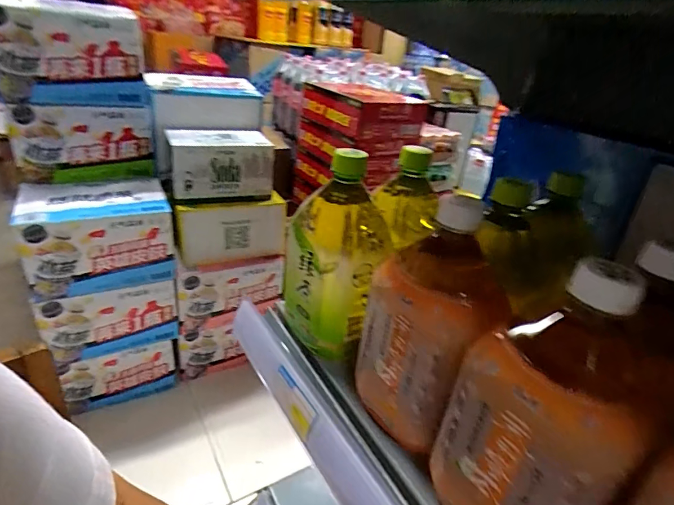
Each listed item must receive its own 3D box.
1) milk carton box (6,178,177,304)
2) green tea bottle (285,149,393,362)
[{"bbox_3d":[-0.669,-0.049,1.186,0.350,0.231,0.240,-9,31,-27],"label":"milk carton box"},{"bbox_3d":[-0.005,0.002,0.408,0.085,0.172,0.101,3,28,-7],"label":"green tea bottle"}]

